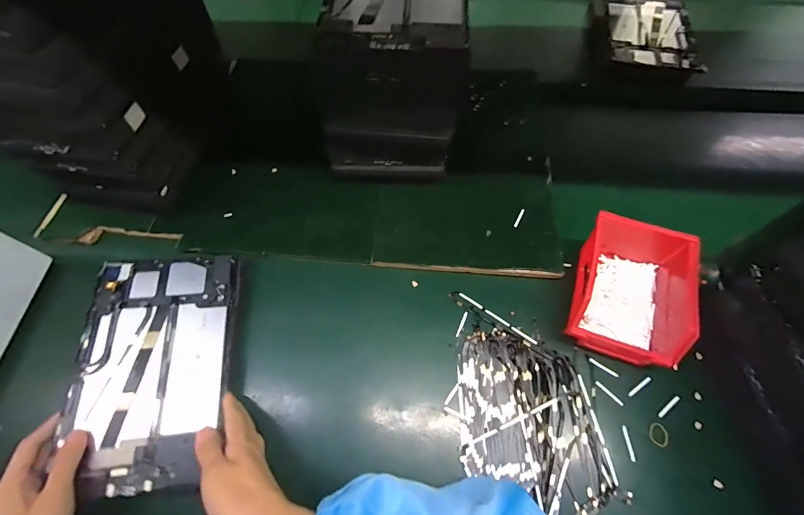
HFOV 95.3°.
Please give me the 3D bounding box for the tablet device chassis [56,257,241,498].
[{"bbox_3d":[-0.264,0.112,0.392,0.152,0.007,0.237,-1,65,-7],"label":"tablet device chassis"}]

